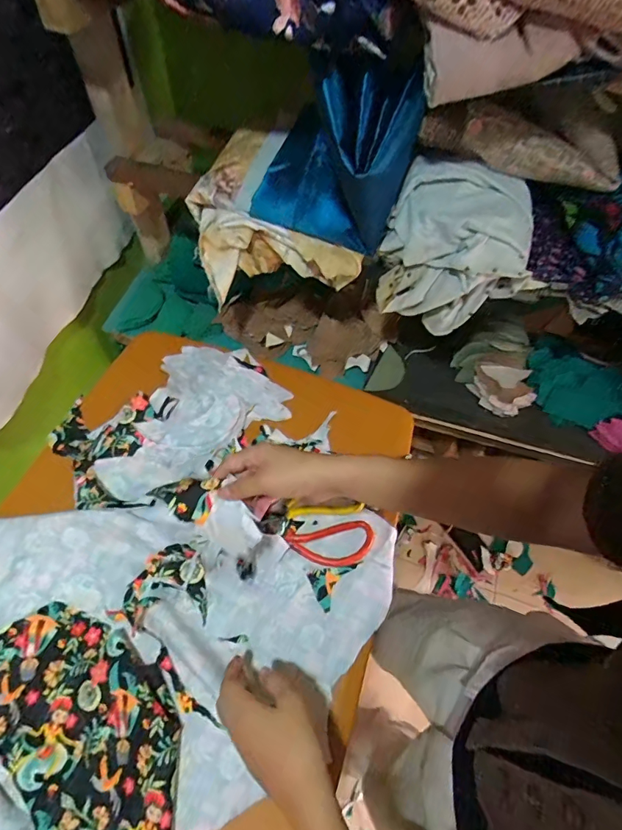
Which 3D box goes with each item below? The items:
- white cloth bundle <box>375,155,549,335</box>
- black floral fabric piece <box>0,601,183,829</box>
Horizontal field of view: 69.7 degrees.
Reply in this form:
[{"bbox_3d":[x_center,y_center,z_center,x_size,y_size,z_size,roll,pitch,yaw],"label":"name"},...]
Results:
[{"bbox_3d":[0.204,-0.221,0.604,0.201,0.162,0.138,22,60,10],"label":"white cloth bundle"},{"bbox_3d":[-0.223,0.315,0.443,0.142,0.023,0.285,-40,65,-17],"label":"black floral fabric piece"}]

